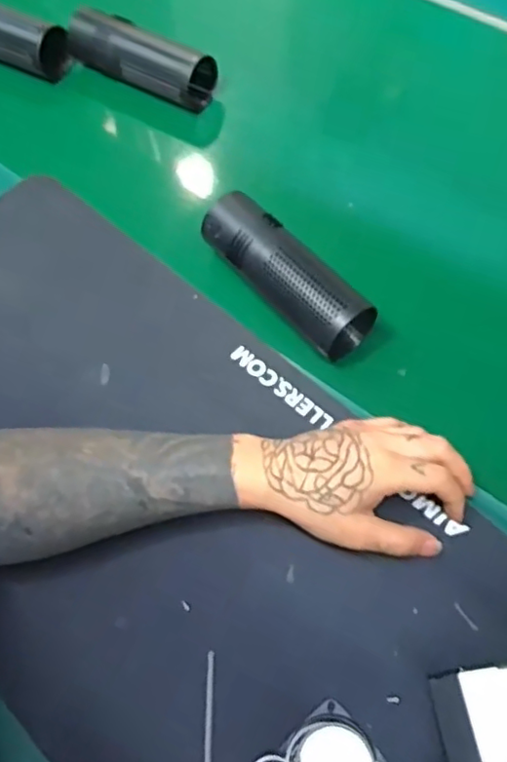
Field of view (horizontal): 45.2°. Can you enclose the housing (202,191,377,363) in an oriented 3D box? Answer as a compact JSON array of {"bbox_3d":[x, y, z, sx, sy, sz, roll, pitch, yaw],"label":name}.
[{"bbox_3d":[0.029,-0.087,0.501,0.055,0.042,0.169,-38,71,-15],"label":"housing"}]

